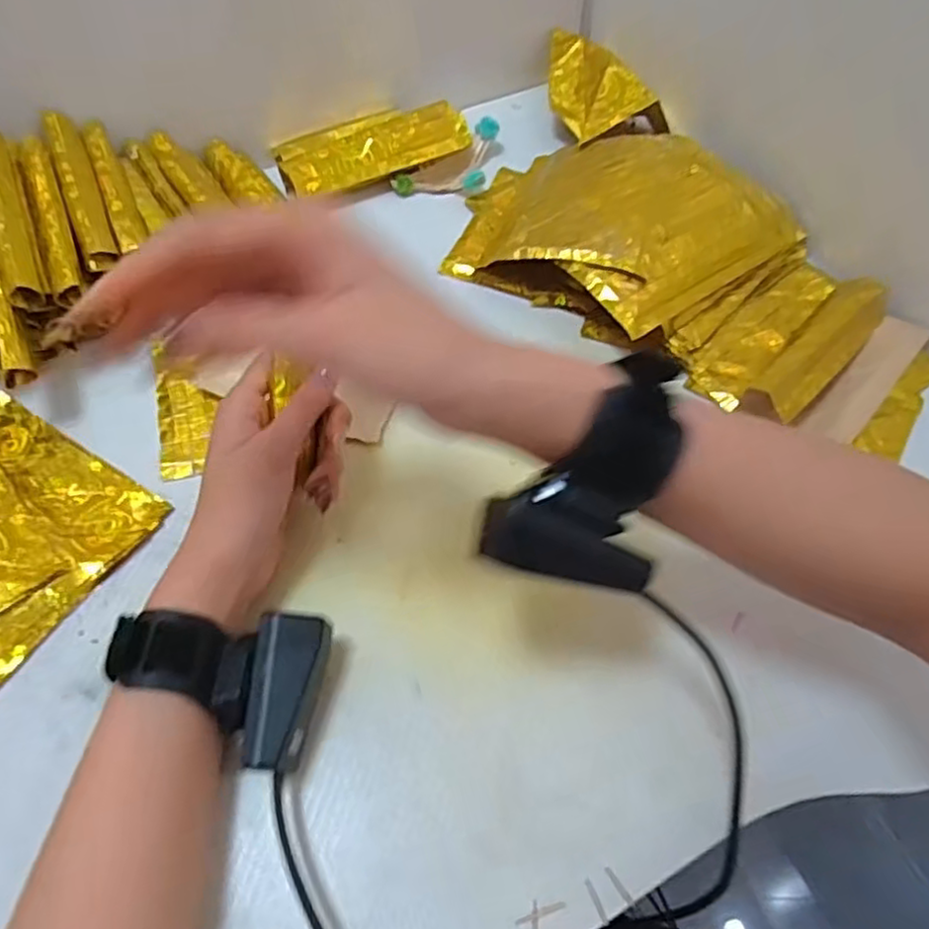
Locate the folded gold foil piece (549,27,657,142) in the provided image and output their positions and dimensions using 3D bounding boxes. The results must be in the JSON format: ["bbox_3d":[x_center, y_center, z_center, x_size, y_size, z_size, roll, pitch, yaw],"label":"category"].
[{"bbox_3d":[0.100,-0.321,0.576,0.062,0.030,0.128,-30,69,10],"label":"folded gold foil piece"}]

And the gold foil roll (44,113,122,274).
[{"bbox_3d":[-0.248,-0.179,0.445,0.018,0.024,0.134,-21,61,-15],"label":"gold foil roll"}]

